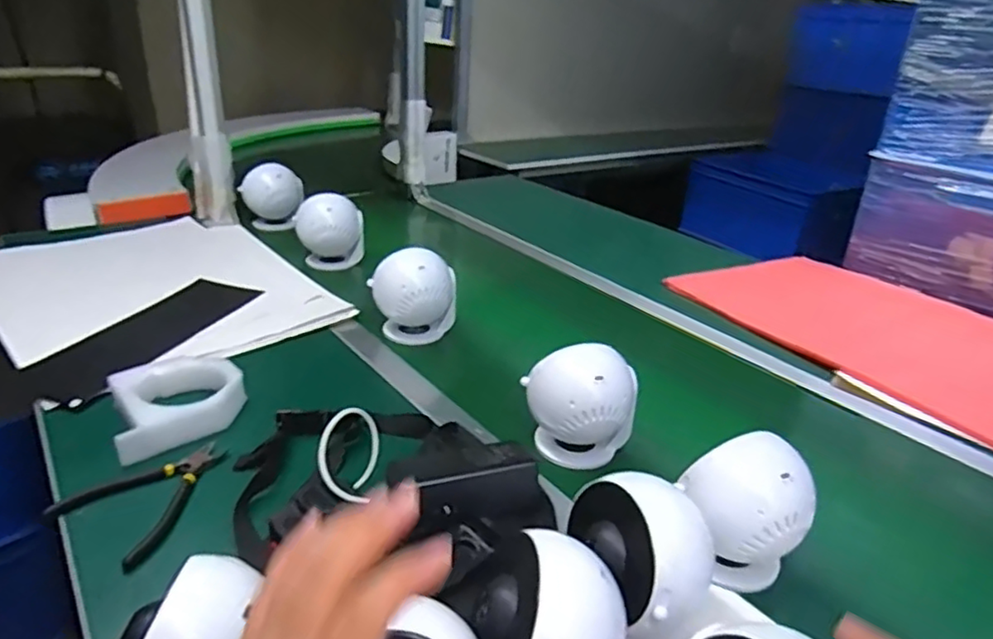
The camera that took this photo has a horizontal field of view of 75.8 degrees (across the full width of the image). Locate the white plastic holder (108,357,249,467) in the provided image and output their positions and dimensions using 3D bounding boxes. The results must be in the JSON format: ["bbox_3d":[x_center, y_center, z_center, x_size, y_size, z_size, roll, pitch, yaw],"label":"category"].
[{"bbox_3d":[-0.344,0.087,0.696,0.130,0.037,0.131,-14,30,-29],"label":"white plastic holder"}]

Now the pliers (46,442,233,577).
[{"bbox_3d":[-0.307,0.157,0.581,0.109,0.009,0.139,17,30,27],"label":"pliers"}]

